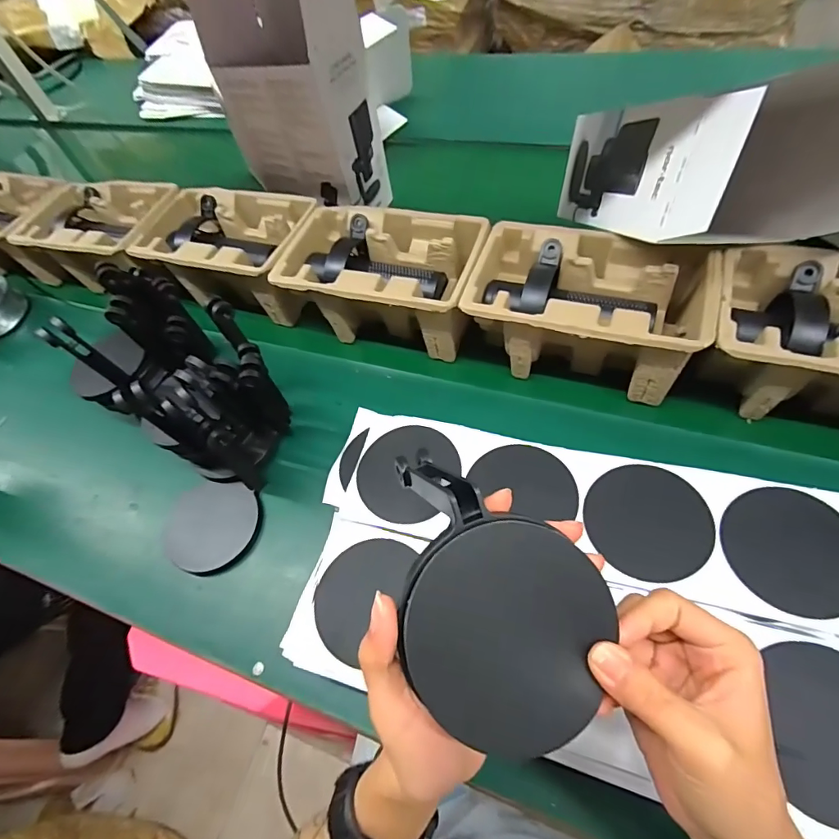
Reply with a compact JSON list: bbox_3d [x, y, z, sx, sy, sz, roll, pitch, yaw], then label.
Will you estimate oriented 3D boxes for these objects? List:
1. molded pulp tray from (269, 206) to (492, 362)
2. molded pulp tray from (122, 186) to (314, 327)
[{"bbox_3d":[-0.043,-0.171,0.565,0.224,0.113,0.140,15,62,12],"label":"molded pulp tray"},{"bbox_3d":[-0.254,-0.235,0.633,0.234,0.097,0.154,15,62,12],"label":"molded pulp tray"}]

